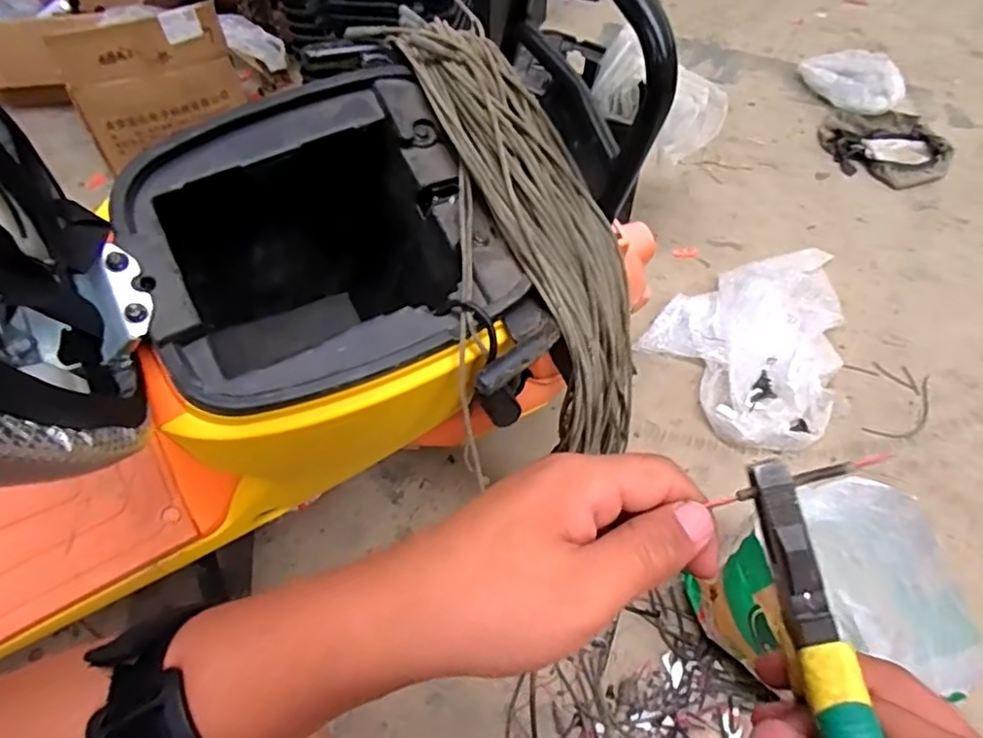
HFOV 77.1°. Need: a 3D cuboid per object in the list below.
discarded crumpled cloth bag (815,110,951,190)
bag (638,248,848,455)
[{"bbox_3d":[0.978,-0.564,1.535,0.294,0.027,0.311,29,57,19],"label":"discarded crumpled cloth bag"},{"bbox_3d":[0.534,-0.062,1.124,0.488,0.050,0.342,-27,57,-20],"label":"bag"}]

